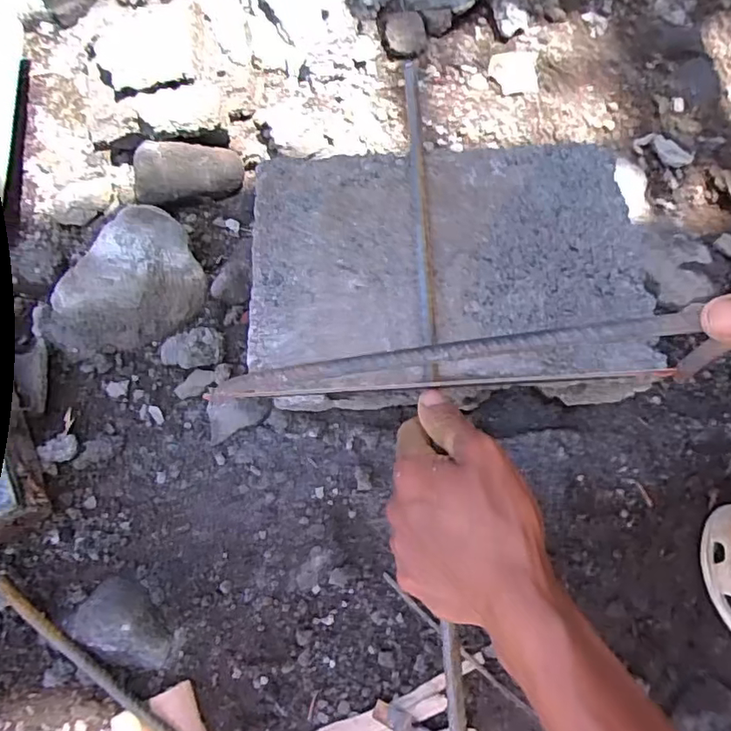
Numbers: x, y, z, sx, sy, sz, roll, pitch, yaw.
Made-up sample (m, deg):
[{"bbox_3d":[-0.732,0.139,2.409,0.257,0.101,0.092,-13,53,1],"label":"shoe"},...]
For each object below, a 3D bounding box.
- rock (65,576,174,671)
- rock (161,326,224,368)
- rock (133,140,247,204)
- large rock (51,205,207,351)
[{"bbox_3d":[-0.194,0.207,0.459,0.079,0.024,0.058,29,78,16],"label":"rock"},{"bbox_3d":[-0.158,-0.014,0.522,0.058,0.022,0.033,-6,71,7],"label":"rock"},{"bbox_3d":[-0.178,-0.197,0.579,0.103,0.042,0.054,-14,106,-8],"label":"rock"},{"bbox_3d":[-0.211,-0.073,0.525,0.096,0.063,0.150,33,76,15],"label":"large rock"}]

